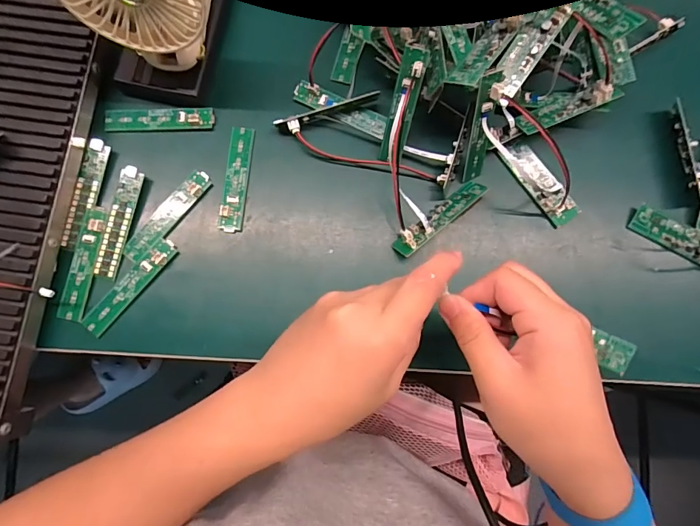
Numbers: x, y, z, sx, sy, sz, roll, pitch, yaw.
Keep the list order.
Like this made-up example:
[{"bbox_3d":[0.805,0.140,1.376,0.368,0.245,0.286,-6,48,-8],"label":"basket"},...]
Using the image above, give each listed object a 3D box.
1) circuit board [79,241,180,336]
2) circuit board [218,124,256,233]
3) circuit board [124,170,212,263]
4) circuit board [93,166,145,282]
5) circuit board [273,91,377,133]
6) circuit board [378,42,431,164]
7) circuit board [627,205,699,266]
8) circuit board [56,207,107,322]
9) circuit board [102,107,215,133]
[{"bbox_3d":[-0.162,0.017,0.305,0.017,0.007,0.084,39,81,4],"label":"circuit board"},{"bbox_3d":[-0.088,-0.067,0.320,0.018,0.008,0.085,6,81,-2],"label":"circuit board"},{"bbox_3d":[-0.139,-0.036,0.314,0.016,0.007,0.083,39,81,4],"label":"circuit board"},{"bbox_3d":[-0.173,-0.030,0.310,0.016,0.004,0.084,14,88,-9],"label":"circuit board"},{"bbox_3d":[-0.017,-0.117,0.325,0.082,0.016,0.012,-21,82,-6],"label":"circuit board"},{"bbox_3d":[0.038,-0.112,0.300,0.018,0.010,0.081,14,124,0],"label":"circuit board"},{"bbox_3d":[0.261,-0.018,0.323,0.080,0.017,0.024,25,81,1],"label":"circuit board"},{"bbox_3d":[-0.197,-0.001,0.303,0.016,0.007,0.085,9,81,-1],"label":"circuit board"},{"bbox_3d":[-0.150,-0.114,0.325,0.083,0.010,0.019,-2,81,-3],"label":"circuit board"}]

